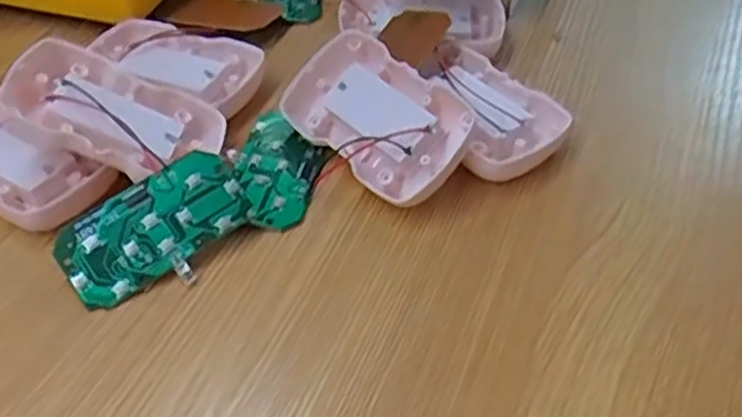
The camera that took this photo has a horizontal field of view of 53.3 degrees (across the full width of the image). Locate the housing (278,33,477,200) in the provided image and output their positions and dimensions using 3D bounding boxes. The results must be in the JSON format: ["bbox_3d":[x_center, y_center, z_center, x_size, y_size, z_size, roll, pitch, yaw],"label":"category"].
[{"bbox_3d":[0.002,-0.042,0.332,0.087,0.017,0.054,37,87,26],"label":"housing"}]

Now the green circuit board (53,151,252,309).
[{"bbox_3d":[-0.085,0.009,0.293,0.073,0.004,0.042,-34,80,-17],"label":"green circuit board"}]

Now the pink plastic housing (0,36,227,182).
[{"bbox_3d":[-0.109,-0.041,0.319,0.086,0.012,0.056,27,37,-8],"label":"pink plastic housing"}]

